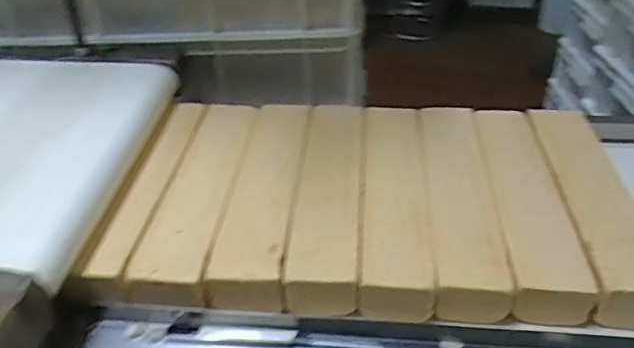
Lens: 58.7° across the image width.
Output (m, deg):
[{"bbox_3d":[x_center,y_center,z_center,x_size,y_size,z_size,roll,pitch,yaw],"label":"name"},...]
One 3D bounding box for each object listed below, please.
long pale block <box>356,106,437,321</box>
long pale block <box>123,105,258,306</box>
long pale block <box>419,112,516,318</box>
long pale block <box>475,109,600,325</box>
[{"bbox_3d":[0.096,0.025,0.694,0.078,0.061,0.340,2,36,6],"label":"long pale block"},{"bbox_3d":[-0.138,0.016,0.691,0.074,0.039,0.340,1,36,5],"label":"long pale block"},{"bbox_3d":[0.174,0.026,0.696,0.079,0.048,0.348,2,36,6],"label":"long pale block"},{"bbox_3d":[0.252,0.026,0.694,0.077,0.057,0.348,2,36,6],"label":"long pale block"}]

